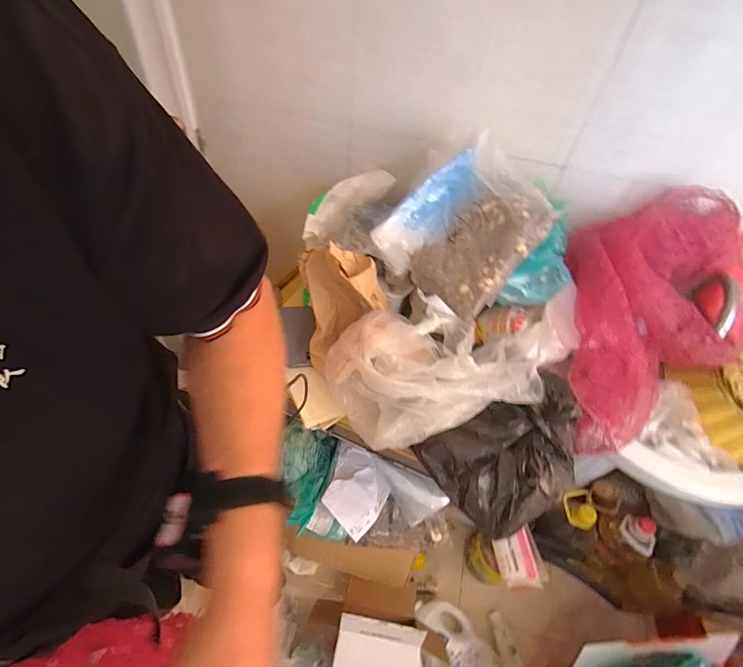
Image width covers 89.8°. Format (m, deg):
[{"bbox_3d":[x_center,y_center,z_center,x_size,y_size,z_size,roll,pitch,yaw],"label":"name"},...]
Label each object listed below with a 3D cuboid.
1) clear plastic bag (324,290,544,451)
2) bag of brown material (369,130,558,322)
[{"bbox_3d":[0.100,0.056,0.650,0.327,0.143,0.225,-10,50,-14],"label":"clear plastic bag"},{"bbox_3d":[0.172,-0.190,0.652,0.219,0.102,0.285,39,84,19],"label":"bag of brown material"}]

